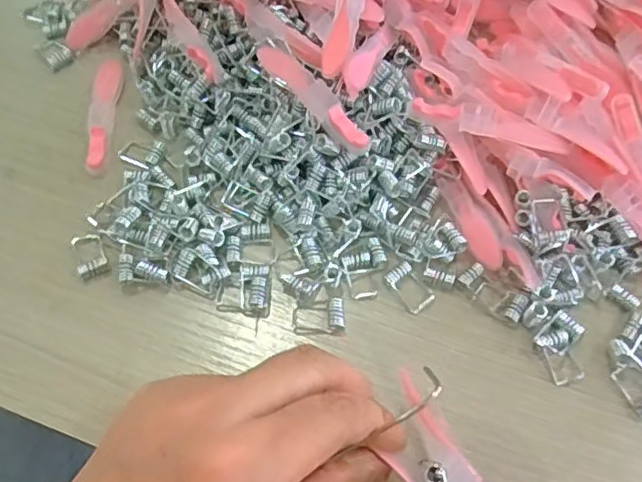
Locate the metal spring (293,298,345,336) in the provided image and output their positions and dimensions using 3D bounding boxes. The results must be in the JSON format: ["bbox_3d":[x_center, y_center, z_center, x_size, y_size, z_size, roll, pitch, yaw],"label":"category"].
[{"bbox_3d":[-0.001,0.035,0.276,0.023,0.004,0.017,1,62,0],"label":"metal spring"}]

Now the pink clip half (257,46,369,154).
[{"bbox_3d":[-0.005,-0.073,0.301,0.013,0.010,0.083,-34,67,-17],"label":"pink clip half"}]

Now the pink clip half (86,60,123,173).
[{"bbox_3d":[-0.121,-0.072,0.335,0.012,0.005,0.077,-2,62,-1],"label":"pink clip half"}]

